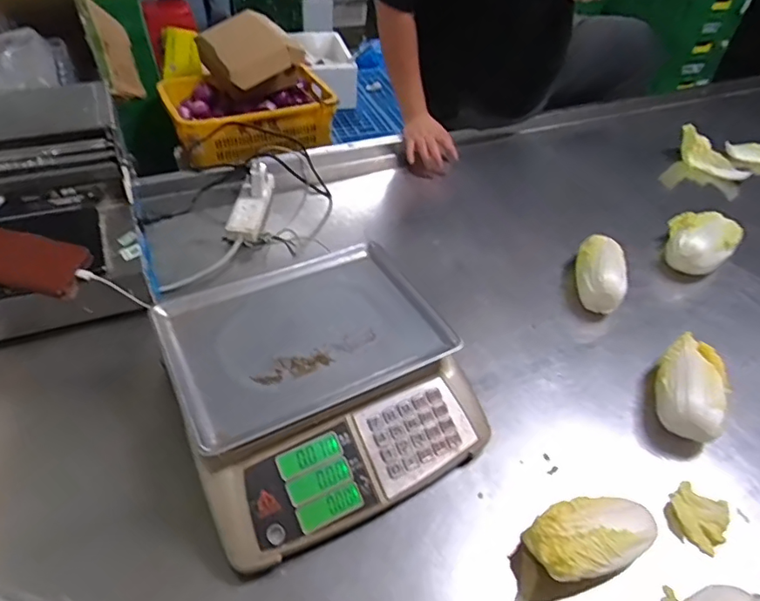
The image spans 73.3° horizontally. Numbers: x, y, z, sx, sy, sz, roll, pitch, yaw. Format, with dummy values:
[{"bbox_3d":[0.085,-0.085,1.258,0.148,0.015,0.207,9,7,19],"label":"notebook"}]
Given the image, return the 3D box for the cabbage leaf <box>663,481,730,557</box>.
[{"bbox_3d":[0.376,0.255,0.605,0.062,0.029,0.064,29,49,23],"label":"cabbage leaf"}]

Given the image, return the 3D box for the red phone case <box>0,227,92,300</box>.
[{"bbox_3d":[-0.492,-0.057,0.695,0.166,0.017,0.077,15,75,-6],"label":"red phone case"}]

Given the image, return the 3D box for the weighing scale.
[{"bbox_3d":[-0.078,0.097,0.660,0.331,0.116,0.341,-19,49,-23],"label":"weighing scale"}]

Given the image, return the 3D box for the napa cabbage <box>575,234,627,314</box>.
[{"bbox_3d":[0.378,-0.041,0.880,0.076,0.073,0.152,14,45,8],"label":"napa cabbage"}]

